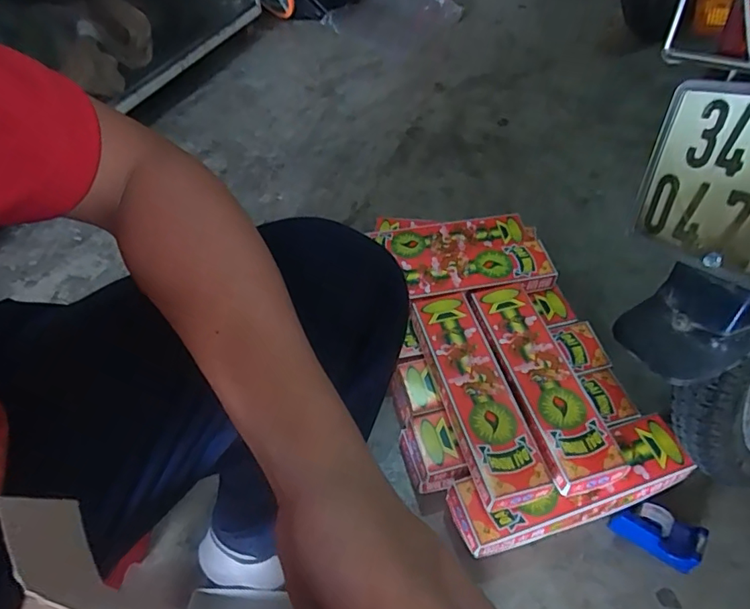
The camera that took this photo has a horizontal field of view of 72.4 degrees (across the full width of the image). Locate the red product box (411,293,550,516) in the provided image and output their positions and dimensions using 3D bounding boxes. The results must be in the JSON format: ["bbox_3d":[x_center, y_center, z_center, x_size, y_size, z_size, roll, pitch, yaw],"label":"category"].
[{"bbox_3d":[0.134,0.117,0.709,0.091,0.033,0.315,-11,52,-9],"label":"red product box"}]

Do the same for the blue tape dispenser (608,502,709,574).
[{"bbox_3d":[0.368,0.295,0.668,0.112,0.042,0.052,21,54,15],"label":"blue tape dispenser"}]

